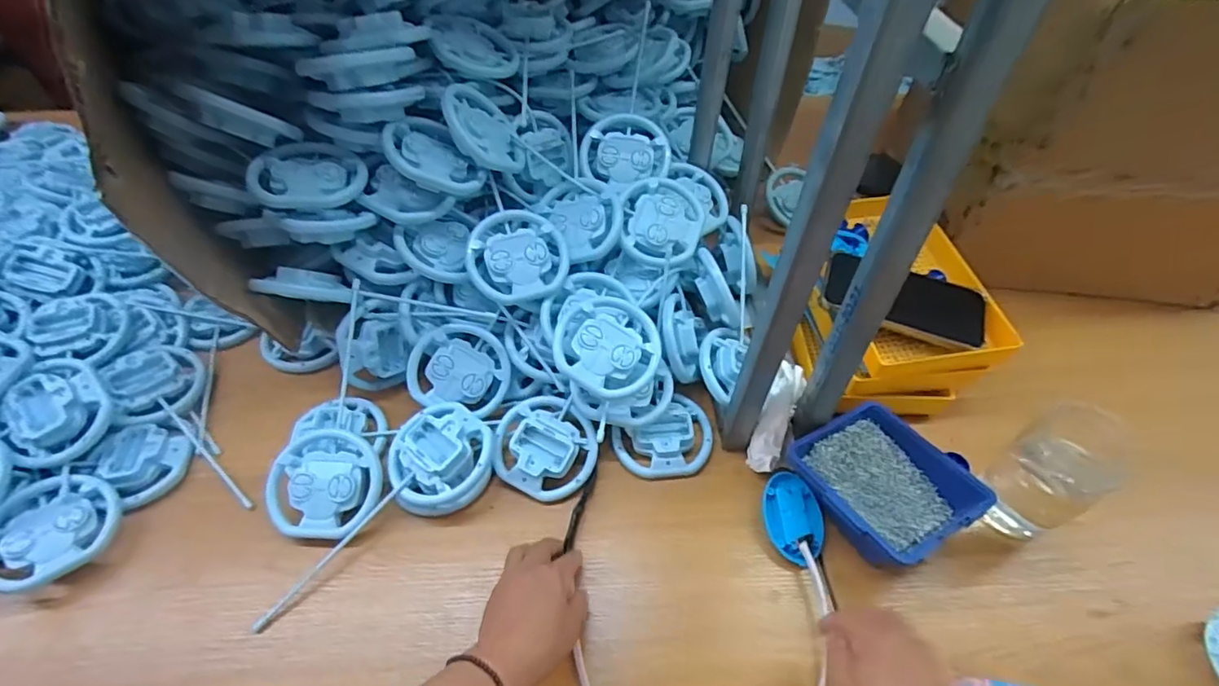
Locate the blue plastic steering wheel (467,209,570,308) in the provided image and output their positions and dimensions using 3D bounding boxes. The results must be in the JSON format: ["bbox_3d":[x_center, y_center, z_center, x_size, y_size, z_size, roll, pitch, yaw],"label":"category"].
[{"bbox_3d":[-0.094,-0.087,0.585,0.100,0.019,0.098,2,76,-10],"label":"blue plastic steering wheel"}]

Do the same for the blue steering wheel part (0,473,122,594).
[{"bbox_3d":[-0.506,0.171,0.514,0.096,0.036,0.104,3,50,2],"label":"blue steering wheel part"}]

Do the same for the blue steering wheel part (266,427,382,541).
[{"bbox_3d":[-0.270,0.134,0.540,0.102,0.026,0.098,6,74,2],"label":"blue steering wheel part"}]

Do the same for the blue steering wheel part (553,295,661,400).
[{"bbox_3d":[-0.004,0.004,0.552,0.100,0.025,0.099,4,69,-6],"label":"blue steering wheel part"}]

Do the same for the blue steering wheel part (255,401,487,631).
[{"bbox_3d":[-0.217,0.159,0.530,0.100,0.048,0.249,37,72,26],"label":"blue steering wheel part"}]

